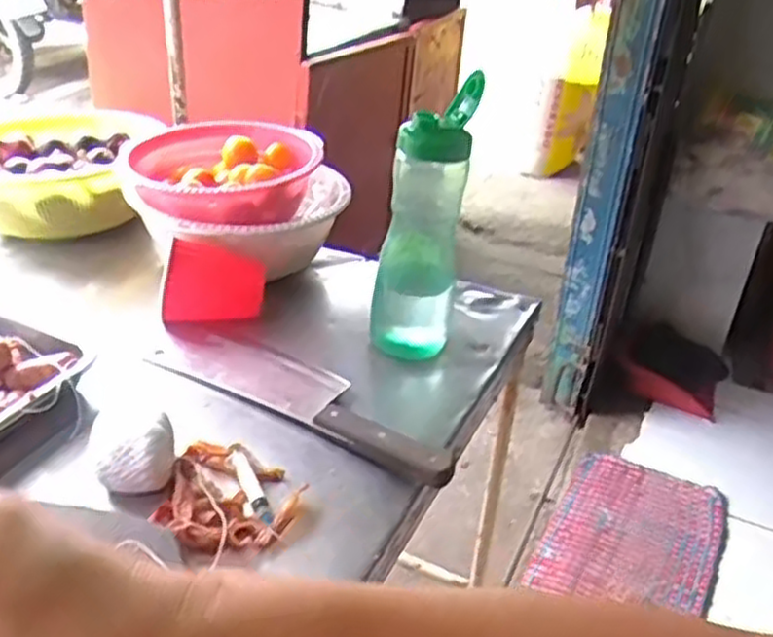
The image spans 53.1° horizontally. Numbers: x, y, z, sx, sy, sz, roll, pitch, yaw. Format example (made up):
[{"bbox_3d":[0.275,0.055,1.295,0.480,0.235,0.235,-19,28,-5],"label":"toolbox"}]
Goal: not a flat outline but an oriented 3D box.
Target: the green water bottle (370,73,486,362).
[{"bbox_3d":[0.037,-0.098,0.803,0.082,0.284,0.078,5,31,-1],"label":"green water bottle"}]

